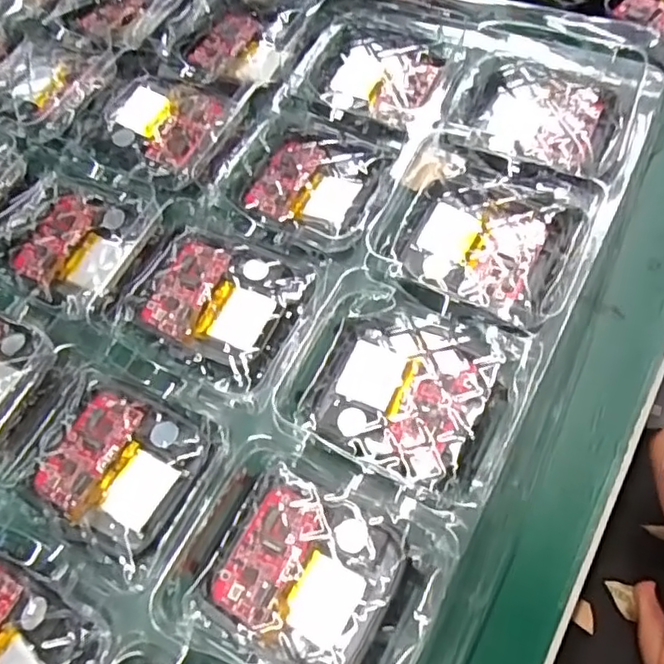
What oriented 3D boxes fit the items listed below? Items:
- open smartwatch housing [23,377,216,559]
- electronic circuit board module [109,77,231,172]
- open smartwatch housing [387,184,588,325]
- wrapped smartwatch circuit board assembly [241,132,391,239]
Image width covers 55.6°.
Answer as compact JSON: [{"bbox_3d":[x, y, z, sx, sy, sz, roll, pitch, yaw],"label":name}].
[{"bbox_3d":[-0.055,0.033,0.160,0.039,0.008,0.037,22,67,19],"label":"open smartwatch housing"},{"bbox_3d":[-0.057,-0.069,0.209,0.038,0.007,0.037,11,64,14],"label":"electronic circuit board module"},{"bbox_3d":[0.042,-0.024,0.174,0.045,0.011,0.039,20,67,18],"label":"open smartwatch housing"},{"bbox_3d":[-0.006,-0.046,0.195,0.038,0.008,0.028,18,66,17],"label":"wrapped smartwatch circuit board assembly"}]

